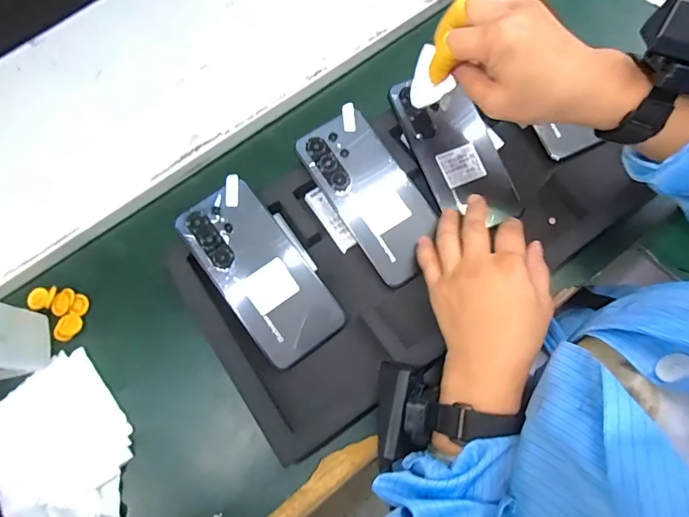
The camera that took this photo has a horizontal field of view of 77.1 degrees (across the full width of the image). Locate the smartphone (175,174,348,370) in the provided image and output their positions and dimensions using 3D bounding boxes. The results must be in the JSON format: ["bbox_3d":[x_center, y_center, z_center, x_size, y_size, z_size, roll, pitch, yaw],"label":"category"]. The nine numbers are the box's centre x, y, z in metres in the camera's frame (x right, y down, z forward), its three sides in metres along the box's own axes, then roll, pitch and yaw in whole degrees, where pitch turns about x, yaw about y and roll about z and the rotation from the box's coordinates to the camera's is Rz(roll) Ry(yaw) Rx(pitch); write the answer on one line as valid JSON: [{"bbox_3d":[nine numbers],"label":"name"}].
[{"bbox_3d":[-0.076,0.011,0.391,0.080,0.009,0.167,-37,83,-14],"label":"smartphone"}]

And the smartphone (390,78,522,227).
[{"bbox_3d":[0.111,-0.108,0.431,0.079,0.015,0.156,-20,82,-10],"label":"smartphone"}]

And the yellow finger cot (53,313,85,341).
[{"bbox_3d":[-0.258,0.064,0.404,0.020,0.005,0.025,15,71,8],"label":"yellow finger cot"}]

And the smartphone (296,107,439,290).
[{"bbox_3d":[0.027,-0.062,0.408,0.080,0.007,0.168,-29,83,-8],"label":"smartphone"}]

